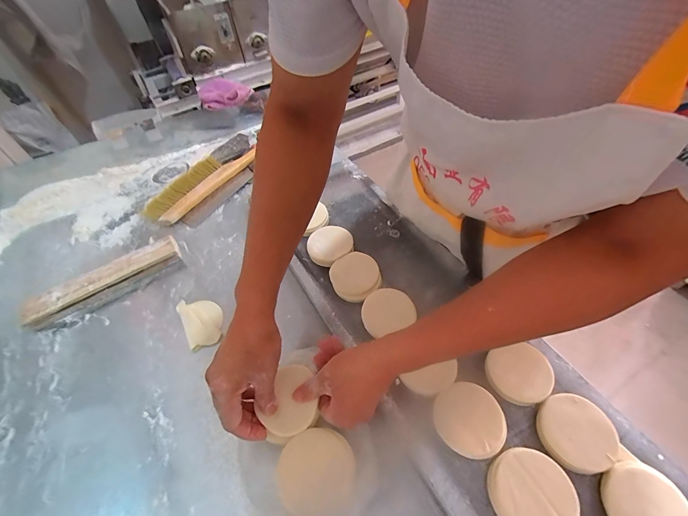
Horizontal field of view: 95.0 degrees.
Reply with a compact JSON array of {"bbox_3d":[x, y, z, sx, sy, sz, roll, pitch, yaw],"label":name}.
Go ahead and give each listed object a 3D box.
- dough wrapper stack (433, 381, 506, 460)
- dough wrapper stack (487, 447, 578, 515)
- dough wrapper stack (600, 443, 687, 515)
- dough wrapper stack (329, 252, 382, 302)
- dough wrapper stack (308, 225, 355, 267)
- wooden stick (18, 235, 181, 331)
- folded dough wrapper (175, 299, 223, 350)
[{"bbox_3d":[0.162,0.208,0.412,0.080,0.021,0.089,1,54,6],"label":"dough wrapper stack"},{"bbox_3d":[0.213,0.267,0.359,0.085,0.018,0.084,5,54,9],"label":"dough wrapper stack"},{"bbox_3d":[0.333,0.280,0.351,0.086,0.027,0.088,32,62,25],"label":"dough wrapper stack"},{"bbox_3d":[0.021,0.035,0.554,0.088,0.027,0.087,-35,58,-19],"label":"dough wrapper stack"},{"bbox_3d":[-0.027,-0.023,0.609,0.087,0.024,0.079,-34,58,-19],"label":"dough wrapper stack"},{"bbox_3d":[-0.441,0.040,0.591,0.268,0.041,0.063,-34,58,-19],"label":"wooden stick"},{"bbox_3d":[-0.249,0.105,0.551,0.062,0.014,0.109,-31,57,-17],"label":"folded dough wrapper"}]

